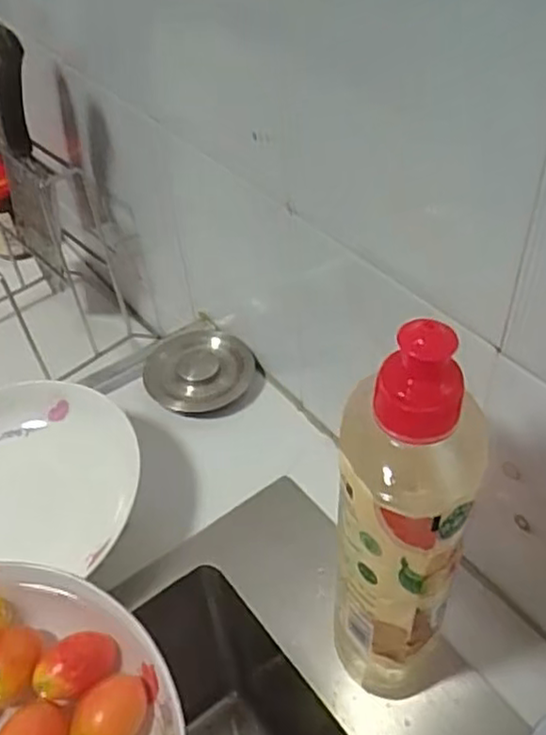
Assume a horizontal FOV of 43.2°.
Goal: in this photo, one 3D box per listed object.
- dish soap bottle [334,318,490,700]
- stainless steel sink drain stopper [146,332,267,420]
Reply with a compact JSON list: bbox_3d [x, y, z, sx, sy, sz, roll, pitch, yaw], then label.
[{"bbox_3d":[0.057,0.074,0.304,0.054,0.226,0.067,11,48,15],"label":"dish soap bottle"},{"bbox_3d":[-0.052,0.002,0.532,0.086,0.020,0.078,-3,46,3],"label":"stainless steel sink drain stopper"}]

